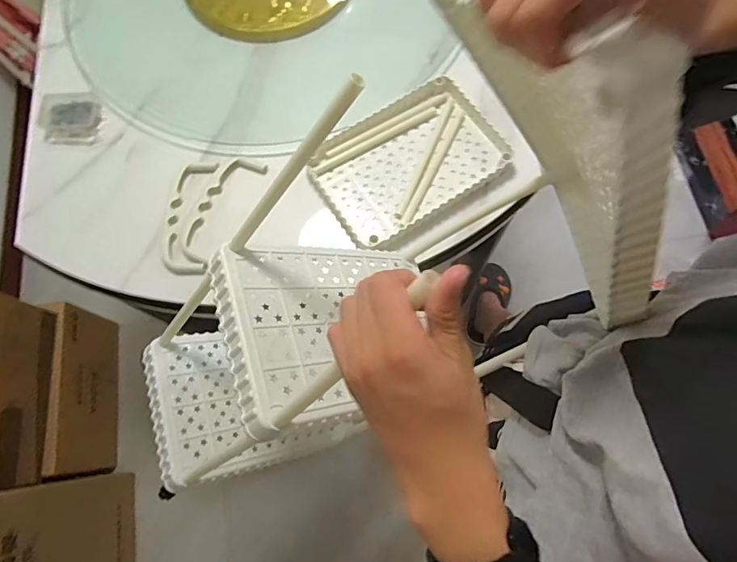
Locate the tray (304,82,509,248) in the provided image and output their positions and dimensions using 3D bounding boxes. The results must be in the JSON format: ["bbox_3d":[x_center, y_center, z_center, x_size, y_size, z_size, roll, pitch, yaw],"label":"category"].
[{"bbox_3d":[0.067,-0.193,0.748,0.293,0.034,0.194,-33,74,-9],"label":"tray"}]

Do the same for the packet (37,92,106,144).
[{"bbox_3d":[-0.511,-0.280,0.801,0.100,0.022,0.086,-2,71,1],"label":"packet"}]

